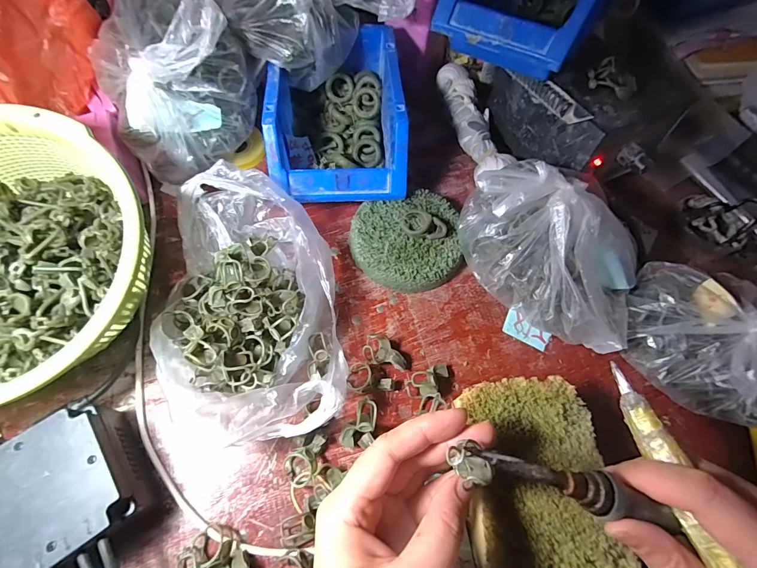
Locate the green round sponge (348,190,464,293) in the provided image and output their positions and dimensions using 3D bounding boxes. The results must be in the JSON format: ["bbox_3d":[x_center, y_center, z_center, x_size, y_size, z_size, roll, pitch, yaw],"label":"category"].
[{"bbox_3d":[0.026,-0.040,0.328,0.098,0.034,0.091,-14,67,-10],"label":"green round sponge"}]

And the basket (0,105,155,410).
[{"bbox_3d":[-0.261,-0.016,0.244,0.181,0.078,0.179,1,65,-3],"label":"basket"}]

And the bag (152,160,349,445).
[{"bbox_3d":[-0.101,0.009,0.286,0.131,0.052,0.213,-8,66,-7],"label":"bag"}]

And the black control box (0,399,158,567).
[{"bbox_3d":[-0.194,0.129,0.225,0.074,0.049,0.080,-35,72,-17],"label":"black control box"}]

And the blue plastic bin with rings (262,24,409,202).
[{"bbox_3d":[-0.040,-0.163,0.352,0.119,0.069,0.169,-2,65,-4],"label":"blue plastic bin with rings"}]

